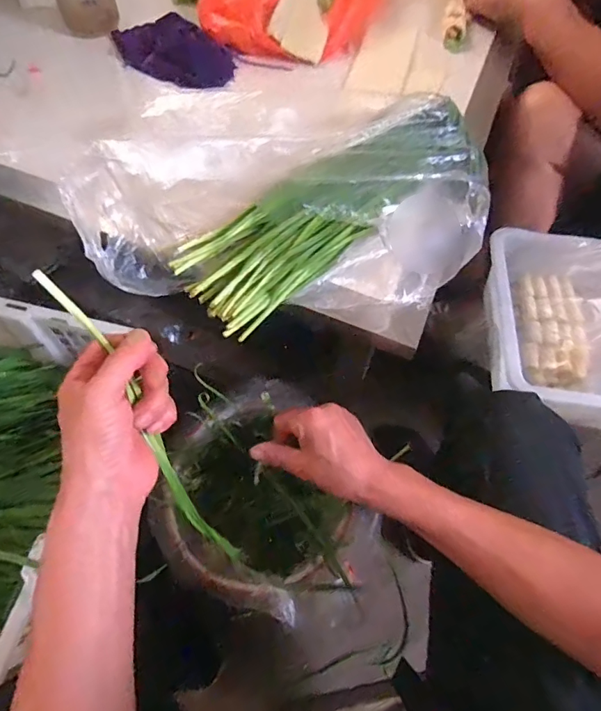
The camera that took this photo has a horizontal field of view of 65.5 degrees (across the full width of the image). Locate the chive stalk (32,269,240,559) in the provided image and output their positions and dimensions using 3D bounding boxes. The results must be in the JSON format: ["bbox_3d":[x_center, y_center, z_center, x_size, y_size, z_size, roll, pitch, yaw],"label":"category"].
[{"bbox_3d":[-0.118,0.056,0.361,0.020,0.008,0.270,-31,104,-17],"label":"chive stalk"}]

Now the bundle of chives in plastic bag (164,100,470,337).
[{"bbox_3d":[0.039,-0.153,0.469,0.334,0.057,0.101,-36,68,-19],"label":"bundle of chives in plastic bag"}]

